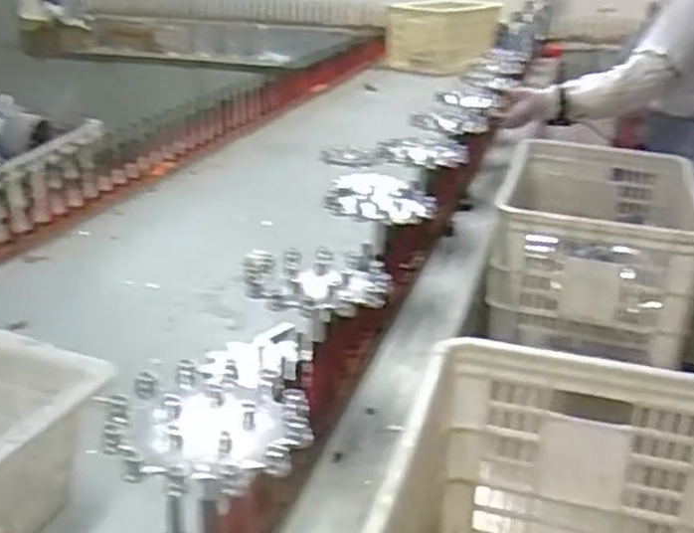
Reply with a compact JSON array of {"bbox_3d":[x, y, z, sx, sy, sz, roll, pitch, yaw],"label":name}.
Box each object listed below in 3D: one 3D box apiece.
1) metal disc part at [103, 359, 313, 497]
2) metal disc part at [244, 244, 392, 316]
[{"bbox_3d":[-0.107,0.122,0.605,0.148,0.032,0.139,0,25,0],"label":"metal disc part"},{"bbox_3d":[-0.033,0.012,0.848,0.149,0.023,0.143,-7,26,-13],"label":"metal disc part"}]

